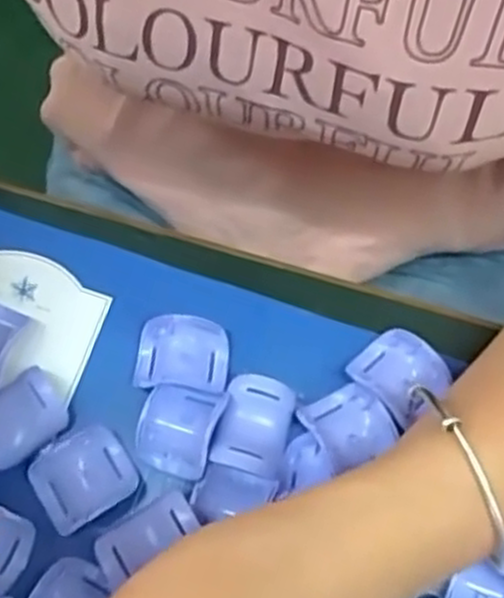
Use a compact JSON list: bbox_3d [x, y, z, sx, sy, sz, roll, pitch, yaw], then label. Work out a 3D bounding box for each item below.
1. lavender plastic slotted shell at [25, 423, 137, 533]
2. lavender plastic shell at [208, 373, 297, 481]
[{"bbox_3d":[-0.068,0.071,0.314,0.038,0.008,0.034,-34,72,-11],"label":"lavender plastic slotted shell"},{"bbox_3d":[0.001,0.050,0.312,0.026,0.012,0.038,14,75,5],"label":"lavender plastic shell"}]

